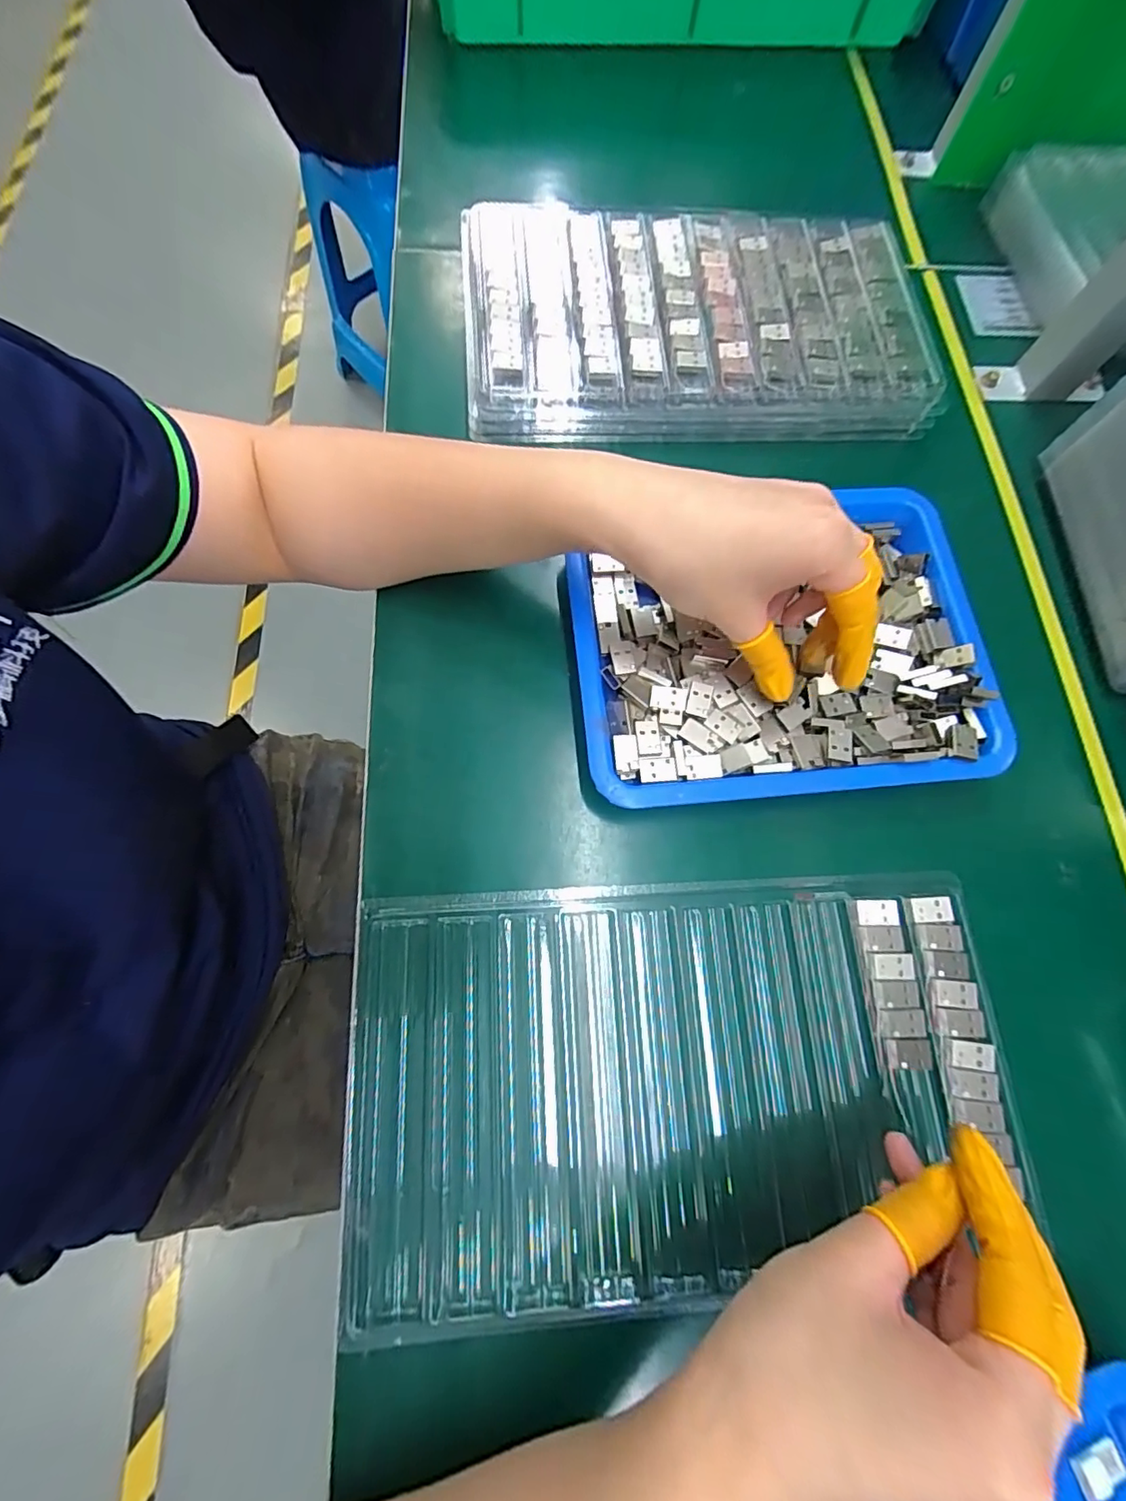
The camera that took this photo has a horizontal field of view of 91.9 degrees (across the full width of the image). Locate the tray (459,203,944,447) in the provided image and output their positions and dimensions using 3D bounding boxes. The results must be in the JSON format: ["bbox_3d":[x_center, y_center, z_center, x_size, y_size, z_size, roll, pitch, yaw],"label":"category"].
[{"bbox_3d":[0.085,-0.270,0.342,0.287,0.023,0.170,-2,79,-4],"label":"tray"}]

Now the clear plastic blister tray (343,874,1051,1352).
[{"bbox_3d":[0.052,0.142,0.244,0.285,0.021,0.158,-4,75,-1],"label":"clear plastic blister tray"}]

